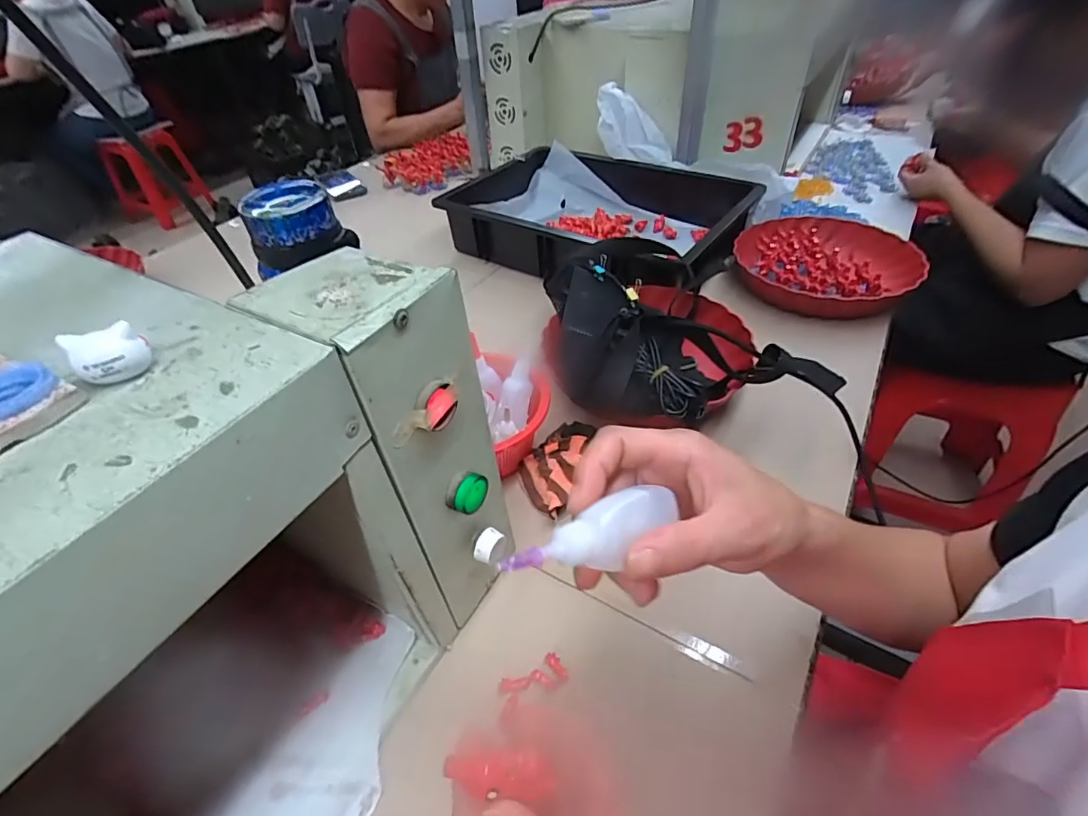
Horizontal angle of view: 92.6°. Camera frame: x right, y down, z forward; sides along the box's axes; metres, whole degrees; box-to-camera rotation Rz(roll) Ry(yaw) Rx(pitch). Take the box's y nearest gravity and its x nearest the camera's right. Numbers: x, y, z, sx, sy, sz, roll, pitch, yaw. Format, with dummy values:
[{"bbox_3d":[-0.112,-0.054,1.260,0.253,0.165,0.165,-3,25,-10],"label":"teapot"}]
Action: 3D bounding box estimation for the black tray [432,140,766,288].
[{"bbox_3d":[0.086,-0.321,0.871,0.452,0.091,0.322,24,50,27],"label":"black tray"}]

